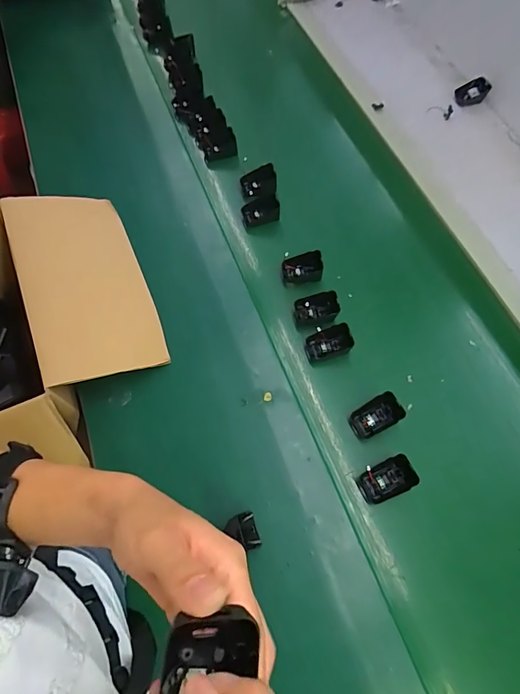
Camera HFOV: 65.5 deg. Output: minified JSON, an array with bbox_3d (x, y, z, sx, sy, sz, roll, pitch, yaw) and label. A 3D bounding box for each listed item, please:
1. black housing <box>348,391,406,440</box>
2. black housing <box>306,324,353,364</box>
[{"bbox_3d":[0.167,0.103,0.581,0.067,0.038,0.051,-26,69,-13],"label":"black housing"},{"bbox_3d":[0.107,-0.004,0.625,0.068,0.036,0.046,-12,64,-8],"label":"black housing"}]

